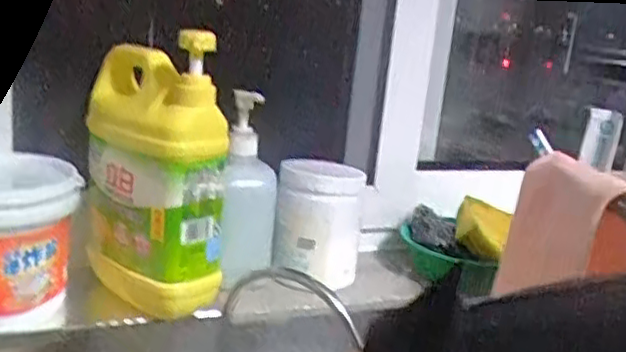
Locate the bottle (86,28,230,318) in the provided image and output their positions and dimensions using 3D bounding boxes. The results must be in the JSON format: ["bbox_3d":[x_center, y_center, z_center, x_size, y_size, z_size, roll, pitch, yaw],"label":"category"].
[{"bbox_3d":[-0.139,-0.009,0.597,0.087,0.222,0.138,-5,18,-37],"label":"bottle"}]

